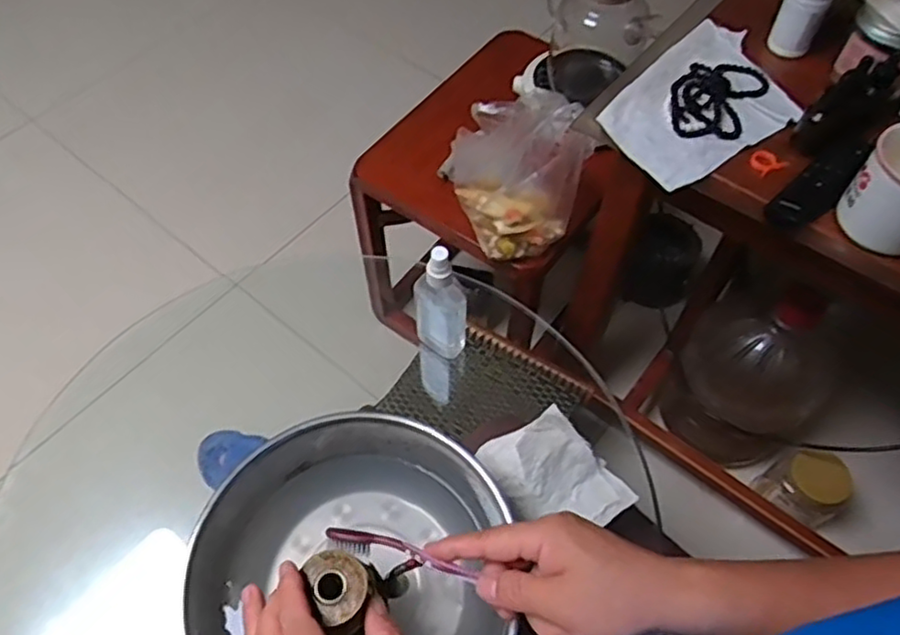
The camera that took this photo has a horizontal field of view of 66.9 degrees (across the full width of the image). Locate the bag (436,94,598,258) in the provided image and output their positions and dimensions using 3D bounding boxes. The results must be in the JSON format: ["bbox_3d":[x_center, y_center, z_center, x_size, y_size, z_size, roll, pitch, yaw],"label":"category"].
[{"bbox_3d":[0.085,-0.197,0.906,0.190,0.202,0.147,3,58,1],"label":"bag"}]

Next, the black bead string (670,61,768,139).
[{"bbox_3d":[0.295,-0.244,0.764,0.088,0.025,0.141,28,62,16],"label":"black bead string"}]

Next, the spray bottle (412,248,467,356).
[{"bbox_3d":[-0.008,-0.013,0.625,0.047,0.153,0.031,-3,58,-2],"label":"spray bottle"}]

